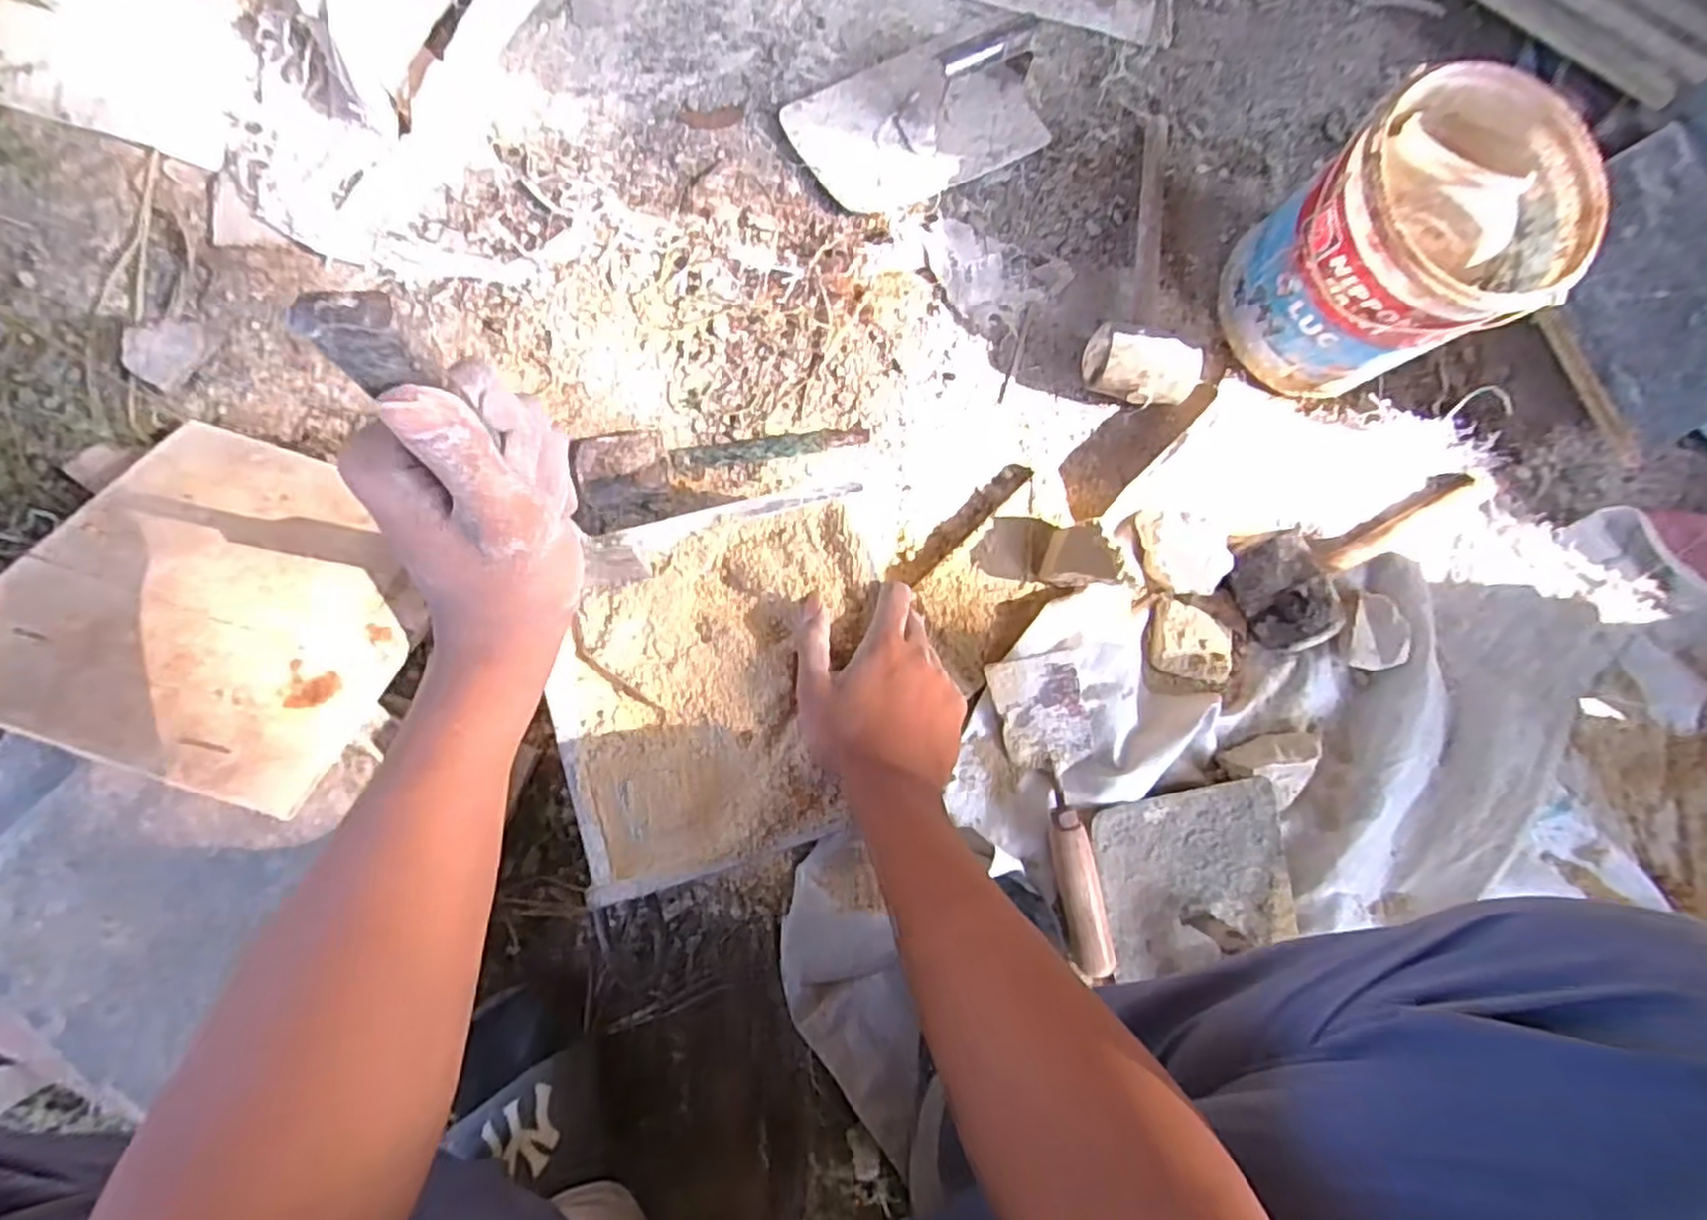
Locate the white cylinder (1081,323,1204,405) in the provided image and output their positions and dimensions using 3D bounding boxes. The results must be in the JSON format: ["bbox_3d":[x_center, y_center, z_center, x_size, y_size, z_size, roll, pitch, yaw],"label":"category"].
[{"bbox_3d":[0.252,-0.208,0.664,0.102,0.063,0.051,15,82,-5],"label":"white cylinder"}]

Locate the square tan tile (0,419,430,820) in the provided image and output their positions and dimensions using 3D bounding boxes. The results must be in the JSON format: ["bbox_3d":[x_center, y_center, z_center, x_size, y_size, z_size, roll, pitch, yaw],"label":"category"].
[{"bbox_3d":[-0.430,-0.009,0.522,0.243,0.013,0.243,20,55,-4],"label":"square tan tile"}]

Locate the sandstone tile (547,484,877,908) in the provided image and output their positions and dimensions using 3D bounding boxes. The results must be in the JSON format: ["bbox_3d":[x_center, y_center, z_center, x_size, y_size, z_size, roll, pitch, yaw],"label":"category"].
[{"bbox_3d":[-0.084,0.047,0.487,0.213,0.021,0.223,-13,86,-9],"label":"sandstone tile"}]

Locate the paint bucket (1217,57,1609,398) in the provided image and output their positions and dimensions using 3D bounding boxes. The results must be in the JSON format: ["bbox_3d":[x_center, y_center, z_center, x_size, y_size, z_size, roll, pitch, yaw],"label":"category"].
[{"bbox_3d":[0.441,-0.292,0.626,0.168,0.205,0.173,1,83,-7],"label":"paint bucket"}]

